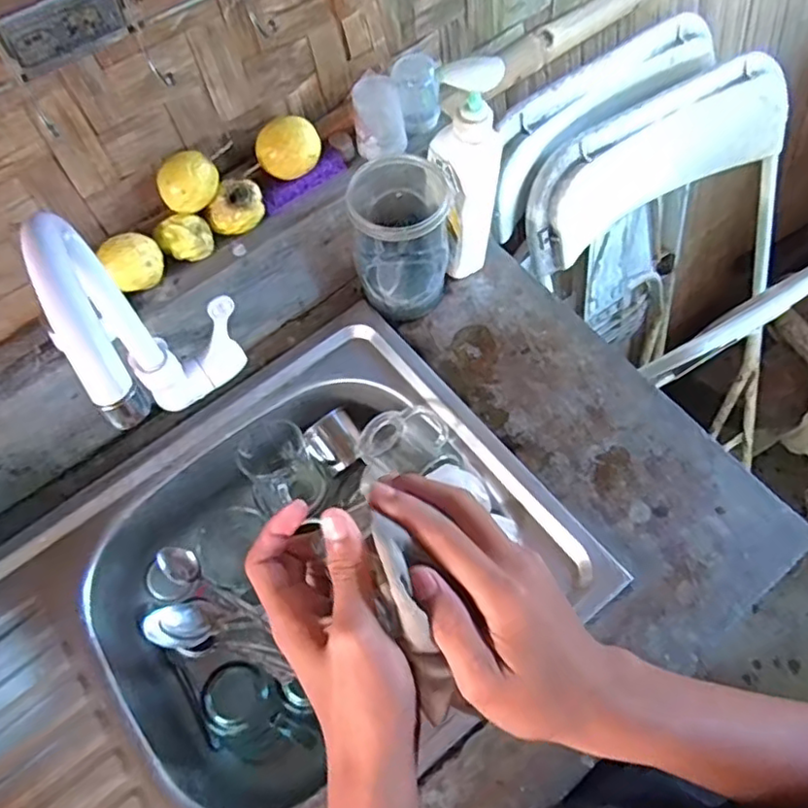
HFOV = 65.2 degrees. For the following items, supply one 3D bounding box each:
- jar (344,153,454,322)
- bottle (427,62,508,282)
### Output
[{"bbox_3d":[-0.001,-0.175,0.665,0.091,0.158,0.115,-2,63,3],"label":"jar"},{"bbox_3d":[0.061,-0.220,0.635,0.065,0.246,0.045,3,64,5],"label":"bottle"}]

